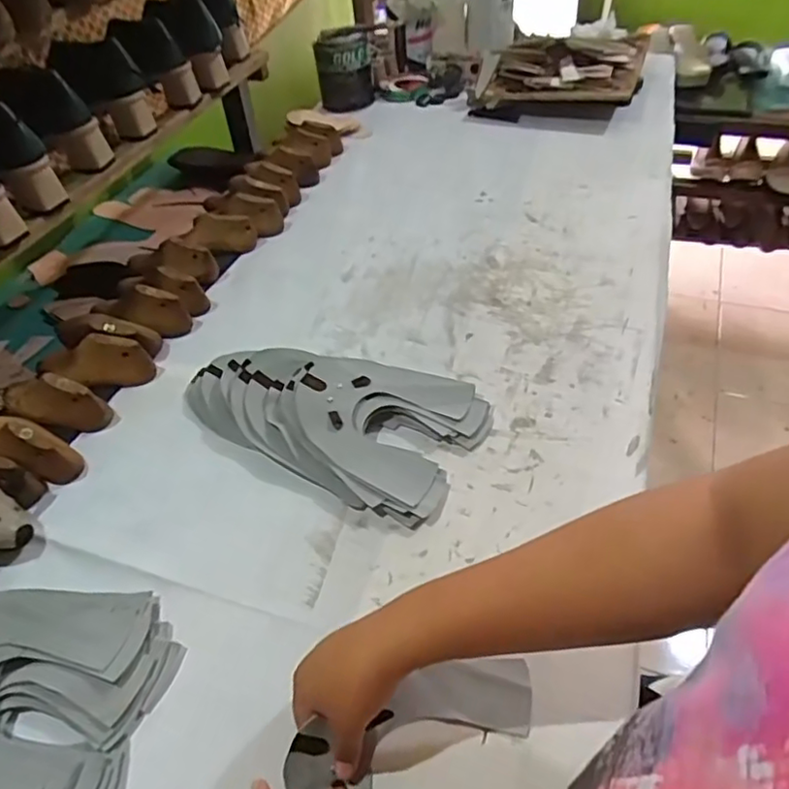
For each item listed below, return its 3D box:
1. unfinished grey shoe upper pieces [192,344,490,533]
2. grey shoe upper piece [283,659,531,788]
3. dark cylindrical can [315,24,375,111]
[{"bbox_3d":[-0.071,0.008,0.642,0.316,0.045,0.173,19,51,24],"label":"unfinished grey shoe upper pieces"},{"bbox_3d":[0.008,0.248,0.410,0.150,0.030,0.166,9,51,11],"label":"grey shoe upper piece"},{"bbox_3d":[-0.096,-0.657,1.232,0.118,0.146,0.129,-4,45,4],"label":"dark cylindrical can"}]

